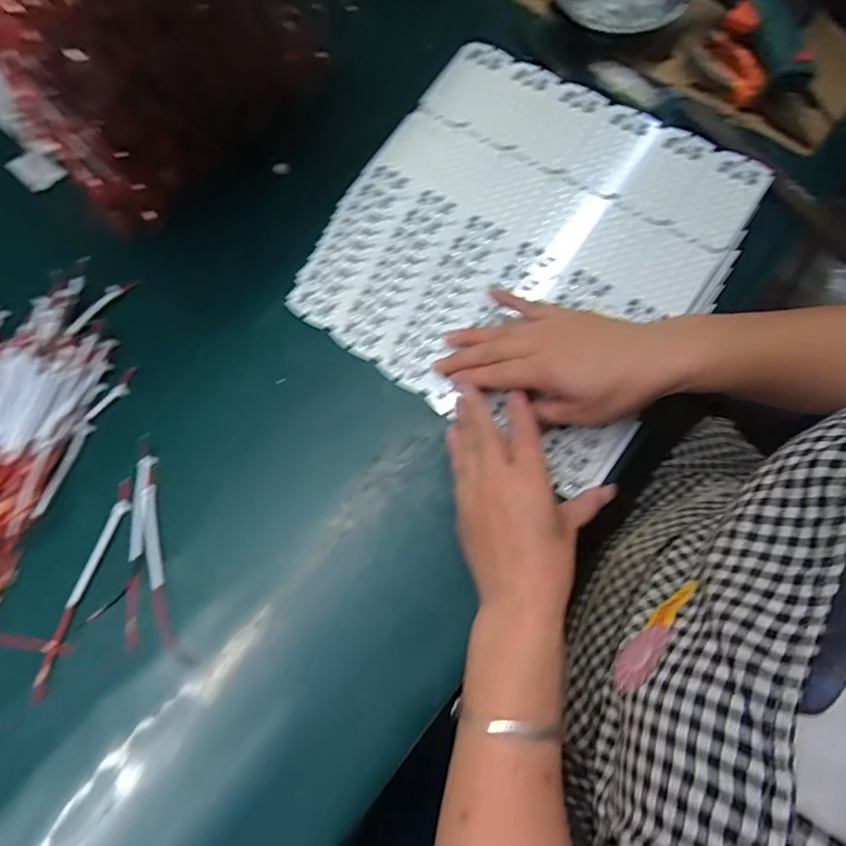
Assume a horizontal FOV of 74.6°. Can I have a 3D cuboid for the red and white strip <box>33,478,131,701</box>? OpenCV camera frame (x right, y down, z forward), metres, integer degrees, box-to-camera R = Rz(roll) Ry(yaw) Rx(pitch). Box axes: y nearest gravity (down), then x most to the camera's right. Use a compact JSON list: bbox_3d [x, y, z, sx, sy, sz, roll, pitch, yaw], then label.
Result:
[{"bbox_3d":[-0.240,0.113,0.395,0.013,0.004,0.151,13,70,3],"label":"red and white strip"}]

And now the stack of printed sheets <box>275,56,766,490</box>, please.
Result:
[{"bbox_3d":[0.085,-0.154,0.469,0.304,0.011,0.314,33,82,12],"label":"stack of printed sheets"}]

